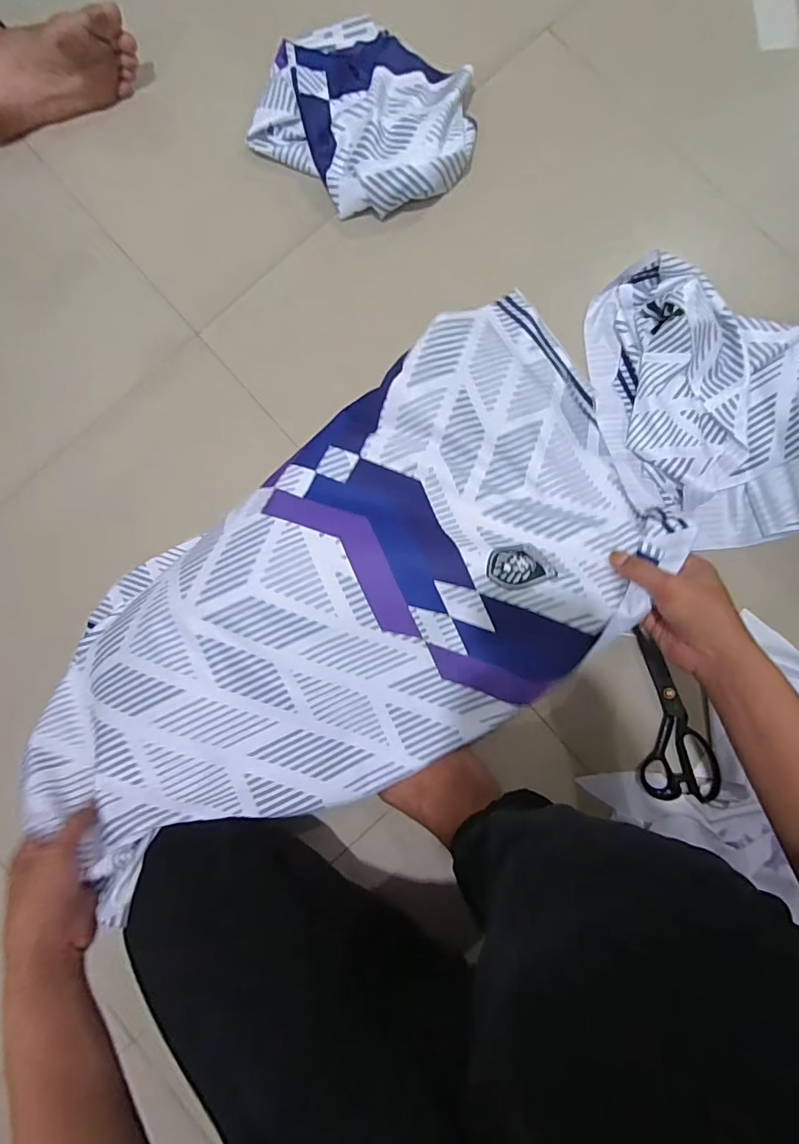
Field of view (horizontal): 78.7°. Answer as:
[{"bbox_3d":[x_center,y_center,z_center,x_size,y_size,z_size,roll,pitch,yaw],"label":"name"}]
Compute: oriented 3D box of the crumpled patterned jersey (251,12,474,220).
[{"bbox_3d":[-0.038,-0.570,0.602,0.262,0.054,0.219,38,89,4],"label":"crumpled patterned jersey"}]

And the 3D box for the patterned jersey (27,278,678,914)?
[{"bbox_3d":[-0.038,0.030,0.517,0.719,0.140,0.368,-40,86,2],"label":"patterned jersey"}]

